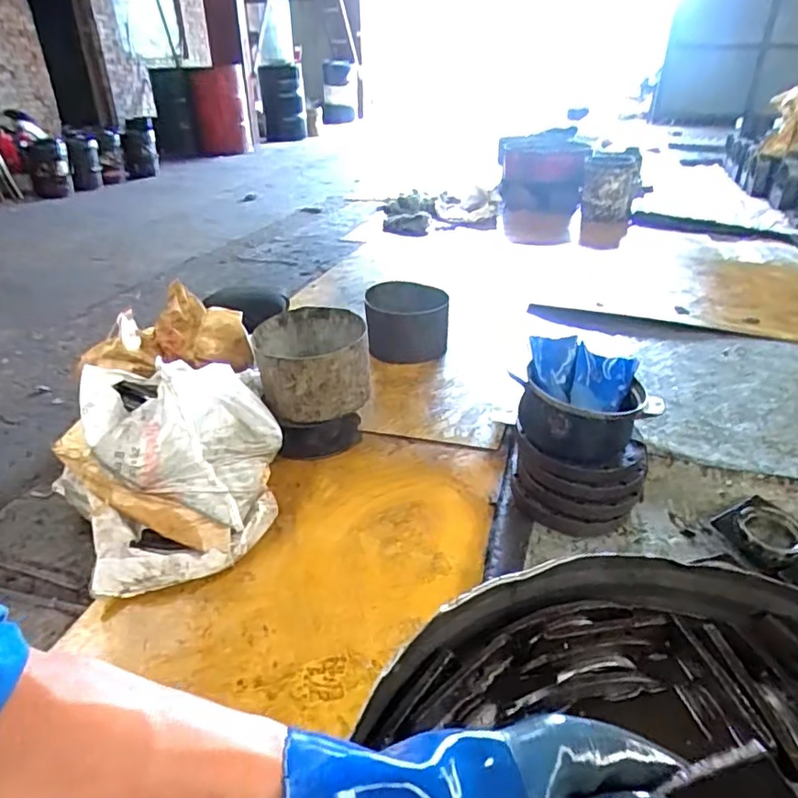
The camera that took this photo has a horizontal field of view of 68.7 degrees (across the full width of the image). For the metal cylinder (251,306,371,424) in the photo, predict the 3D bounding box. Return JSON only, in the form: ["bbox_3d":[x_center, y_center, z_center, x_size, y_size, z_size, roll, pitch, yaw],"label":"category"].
[{"bbox_3d":[-0.219,-0.089,1.483,0.273,0.188,0.266,-10,32,-17],"label":"metal cylinder"}]

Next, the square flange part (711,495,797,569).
[{"bbox_3d":[0.712,0.257,1.130,0.125,0.036,0.157,-19,34,-21],"label":"square flange part"}]

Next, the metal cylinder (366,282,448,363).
[{"bbox_3d":[0.019,-0.246,1.890,0.255,0.202,0.220,-3,30,-5],"label":"metal cylinder"}]

